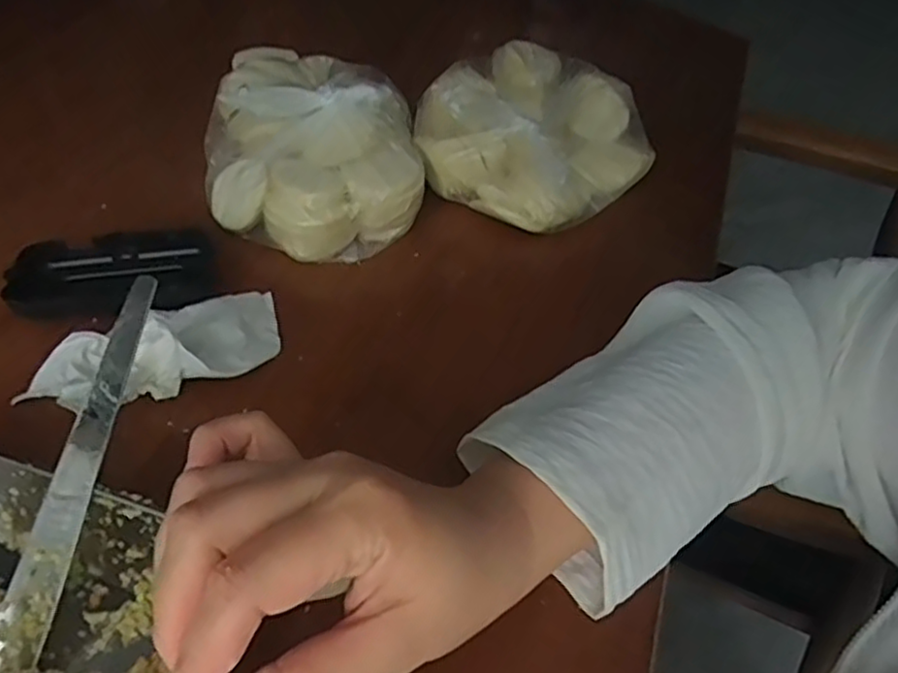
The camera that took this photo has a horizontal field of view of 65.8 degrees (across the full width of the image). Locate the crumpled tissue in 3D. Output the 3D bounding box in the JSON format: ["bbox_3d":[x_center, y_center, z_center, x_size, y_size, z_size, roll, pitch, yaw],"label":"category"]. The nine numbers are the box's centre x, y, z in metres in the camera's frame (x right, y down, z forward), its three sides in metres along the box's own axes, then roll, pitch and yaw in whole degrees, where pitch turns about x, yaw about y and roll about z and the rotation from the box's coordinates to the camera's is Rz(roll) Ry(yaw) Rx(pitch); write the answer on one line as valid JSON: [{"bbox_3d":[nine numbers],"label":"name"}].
[{"bbox_3d":[-0.156,0.007,0.368,0.135,0.039,0.065,-21,51,-19],"label":"crumpled tissue"}]

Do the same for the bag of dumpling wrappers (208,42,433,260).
[{"bbox_3d":[-0.091,-0.134,0.473,0.141,0.068,0.186,-2,48,-3],"label":"bag of dumpling wrappers"}]

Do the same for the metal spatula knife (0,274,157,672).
[{"bbox_3d":[-0.152,0.066,0.276,0.024,0.009,0.186,19,81,3],"label":"metal spatula knife"}]

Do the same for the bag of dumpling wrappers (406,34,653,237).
[{"bbox_3d":[0.062,-0.146,0.483,0.151,0.071,0.152,21,51,17],"label":"bag of dumpling wrappers"}]

